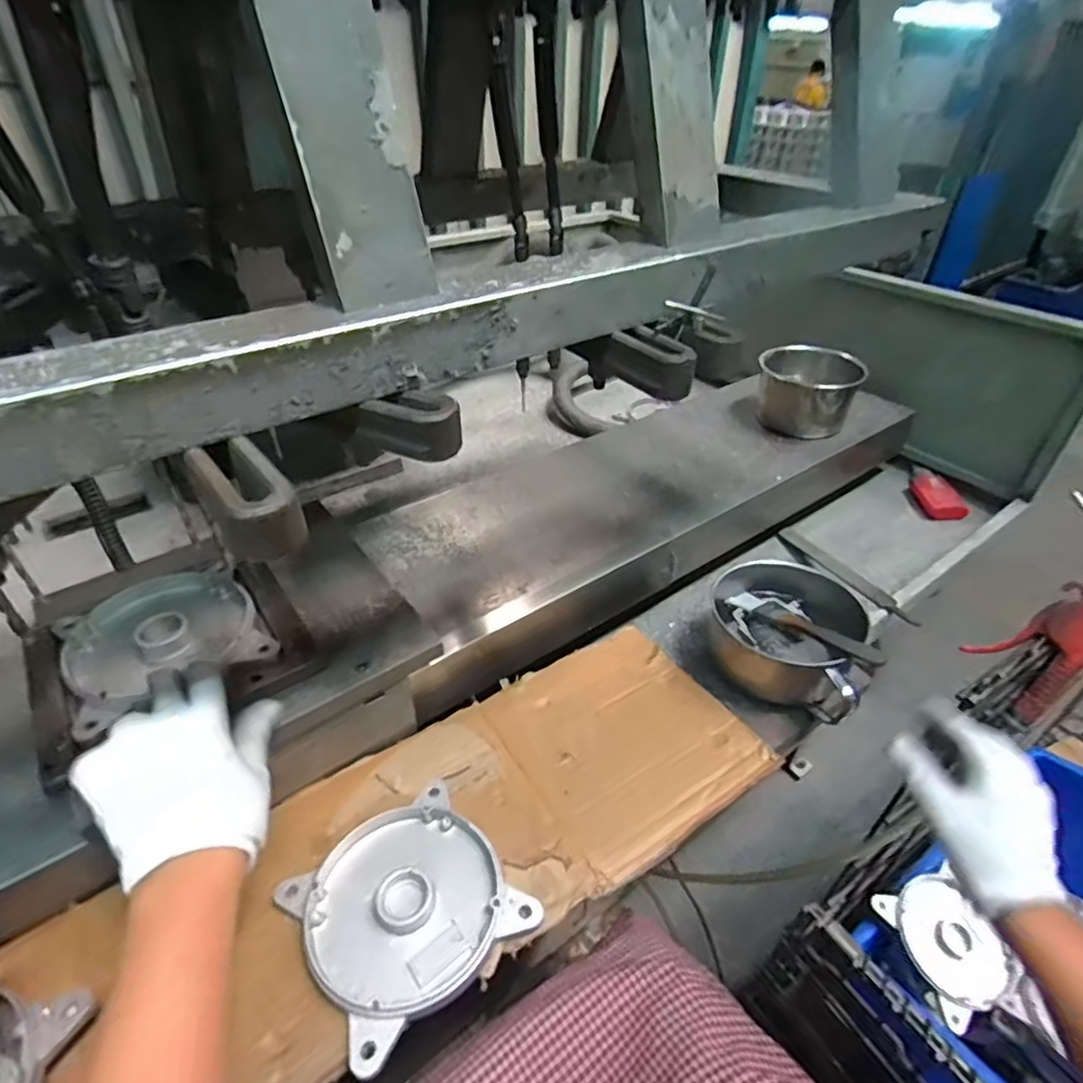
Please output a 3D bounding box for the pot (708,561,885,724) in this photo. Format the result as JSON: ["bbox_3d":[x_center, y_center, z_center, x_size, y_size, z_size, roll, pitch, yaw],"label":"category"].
[{"bbox_3d":[0.249,0.094,0.642,0.146,0.083,0.151,1,38,-1],"label":"pot"}]

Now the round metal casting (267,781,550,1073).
[{"bbox_3d":[-0.099,0.268,0.461,0.141,0.020,0.143,-25,46,-30],"label":"round metal casting"}]

